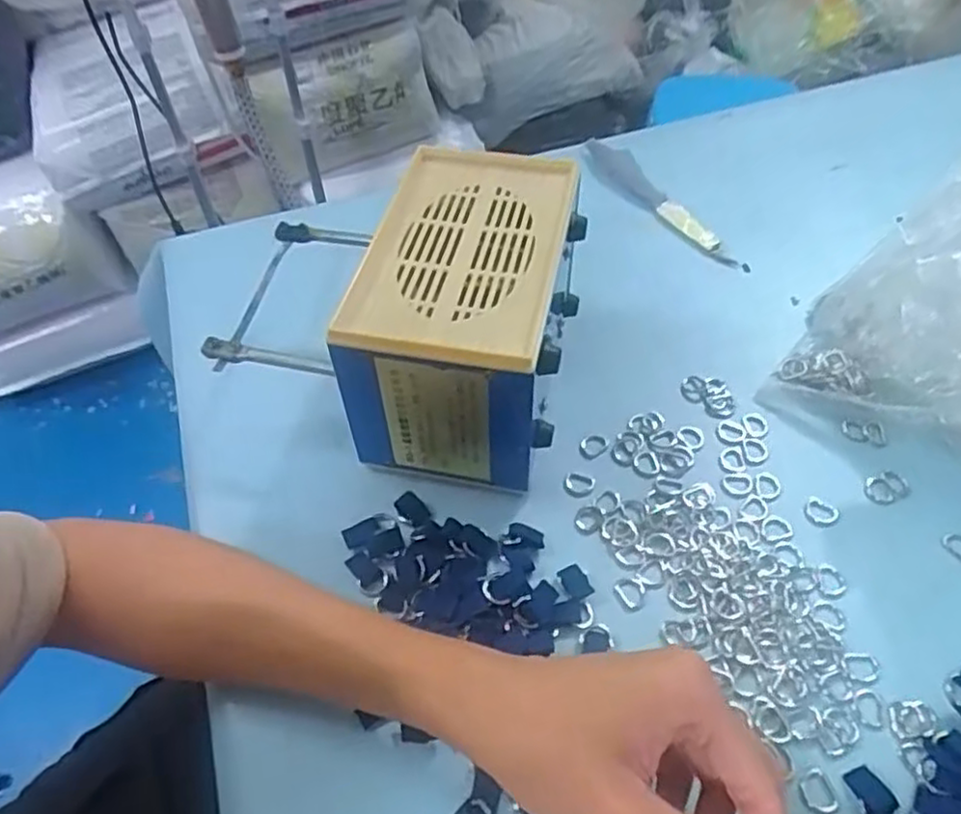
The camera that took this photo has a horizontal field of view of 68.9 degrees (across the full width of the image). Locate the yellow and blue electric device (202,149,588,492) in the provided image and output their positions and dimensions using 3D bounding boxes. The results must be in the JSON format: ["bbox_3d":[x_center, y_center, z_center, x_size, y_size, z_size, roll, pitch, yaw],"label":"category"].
[{"bbox_3d":[-0.003,-0.057,0.447,0.111,0.123,0.178,10,52,9],"label":"yellow and blue electric device"}]

